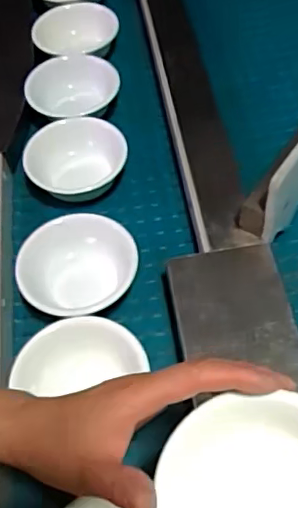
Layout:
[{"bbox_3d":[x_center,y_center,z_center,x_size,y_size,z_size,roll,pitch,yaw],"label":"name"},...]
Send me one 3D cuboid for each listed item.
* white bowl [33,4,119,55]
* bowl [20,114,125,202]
[{"bbox_3d":[-0.098,-0.294,0.762,0.111,0.035,0.114,-2,55,3],"label":"white bowl"},{"bbox_3d":[-0.080,-0.100,0.633,0.110,0.044,0.109,0,59,0],"label":"bowl"}]

